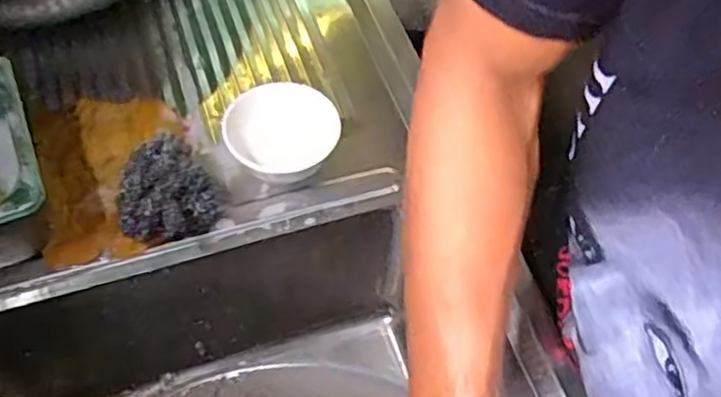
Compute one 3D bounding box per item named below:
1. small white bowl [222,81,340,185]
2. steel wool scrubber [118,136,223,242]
[{"bbox_3d":[-0.069,-0.052,0.630,0.094,0.050,0.099,2,56,-3],"label":"small white bowl"},{"bbox_3d":[-0.161,-0.003,0.593,0.070,0.061,0.085,34,60,17],"label":"steel wool scrubber"}]

